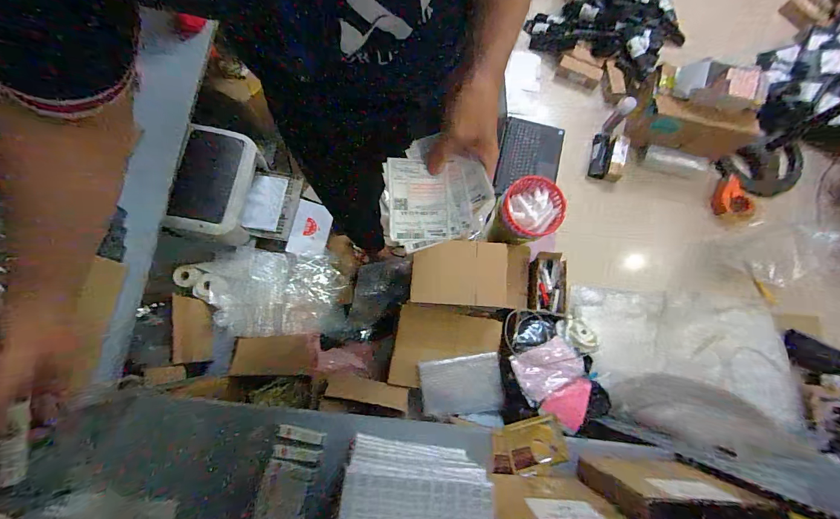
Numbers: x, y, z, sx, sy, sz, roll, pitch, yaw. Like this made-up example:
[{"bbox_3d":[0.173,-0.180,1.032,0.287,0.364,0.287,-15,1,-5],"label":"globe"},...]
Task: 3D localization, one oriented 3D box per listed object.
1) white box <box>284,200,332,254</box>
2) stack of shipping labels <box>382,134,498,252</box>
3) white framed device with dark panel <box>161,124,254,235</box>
[{"bbox_3d":[-0.413,-0.118,1.331,0.133,0.016,0.204,9,77,1],"label":"white box"},{"bbox_3d":[0.015,-0.083,0.434,0.132,0.034,0.126,-10,77,-4],"label":"stack of shipping labels"},{"bbox_3d":[-0.676,-0.283,1.179,0.090,0.199,0.402,-3,72,39],"label":"white framed device with dark panel"}]

